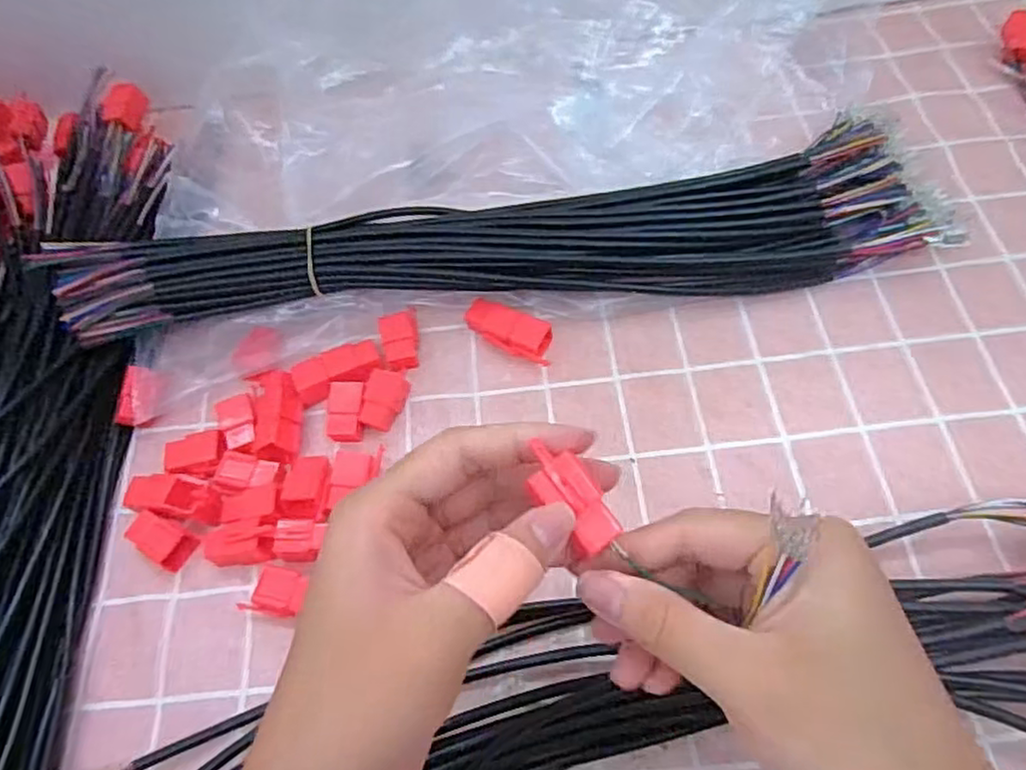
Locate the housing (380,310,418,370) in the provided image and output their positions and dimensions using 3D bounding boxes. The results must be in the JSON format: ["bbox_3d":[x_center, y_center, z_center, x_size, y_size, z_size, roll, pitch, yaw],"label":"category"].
[{"bbox_3d":[-0.065,-0.028,0.390,0.021,0.008,0.038,-11,59,-1],"label":"housing"}]

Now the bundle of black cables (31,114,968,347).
[{"bbox_3d":[-0.014,-0.087,0.398,0.502,0.036,0.088,-7,60,2],"label":"bundle of black cables"}]

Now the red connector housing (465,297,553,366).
[{"bbox_3d":[-0.003,-0.031,0.388,0.054,0.015,0.024,25,65,18],"label":"red connector housing"}]

